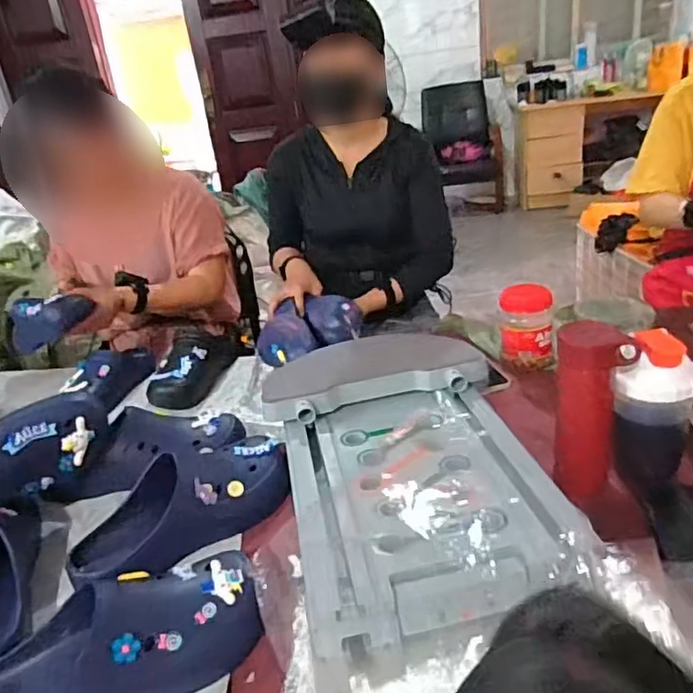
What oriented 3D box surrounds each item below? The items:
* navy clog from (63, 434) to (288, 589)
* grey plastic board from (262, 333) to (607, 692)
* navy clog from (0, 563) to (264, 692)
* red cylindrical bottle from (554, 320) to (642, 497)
[{"bbox_3d":[-0.199,0.188,0.773,0.274,0.092,0.124,-24,30,-31],"label":"navy clog"},{"bbox_3d":[0.083,0.141,0.744,0.329,0.113,0.440,-11,26,-8],"label":"grey plastic board"},{"bbox_3d":[-0.230,0.287,0.575,0.282,0.082,0.121,-16,27,-17],"label":"navy clog"},{"bbox_3d":[0.295,0.077,0.717,0.084,0.207,0.071,6,29,27],"label":"red cylindrical bottle"}]

